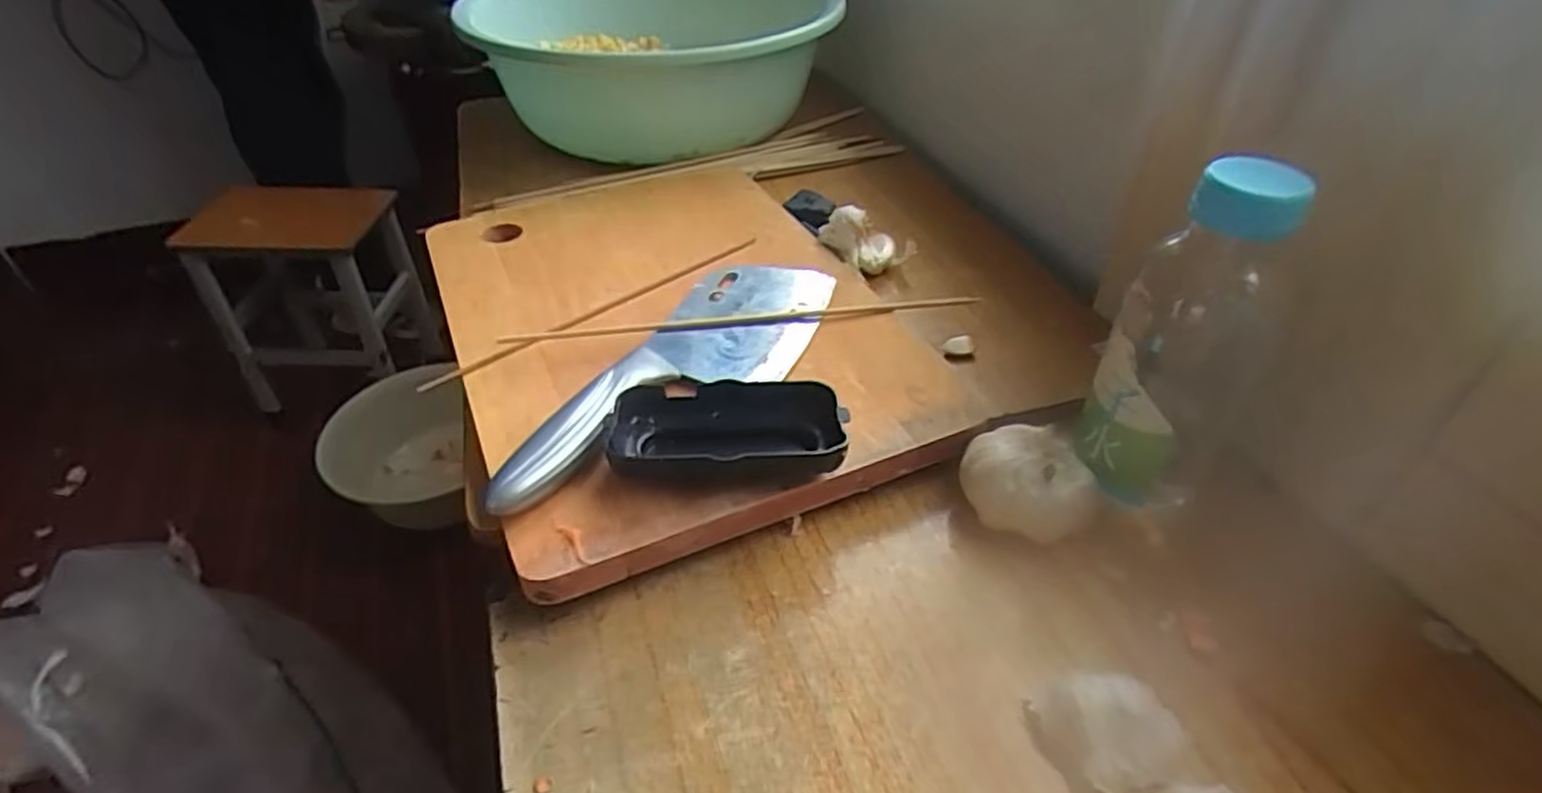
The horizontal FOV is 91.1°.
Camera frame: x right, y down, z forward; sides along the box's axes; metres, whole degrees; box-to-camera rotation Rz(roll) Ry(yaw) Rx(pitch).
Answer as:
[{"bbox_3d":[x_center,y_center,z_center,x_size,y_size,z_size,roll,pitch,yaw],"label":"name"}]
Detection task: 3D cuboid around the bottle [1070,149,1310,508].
[{"bbox_3d":[0.180,-0.022,0.328,0.057,0.161,0.053,25,46,25],"label":"bottle"}]

